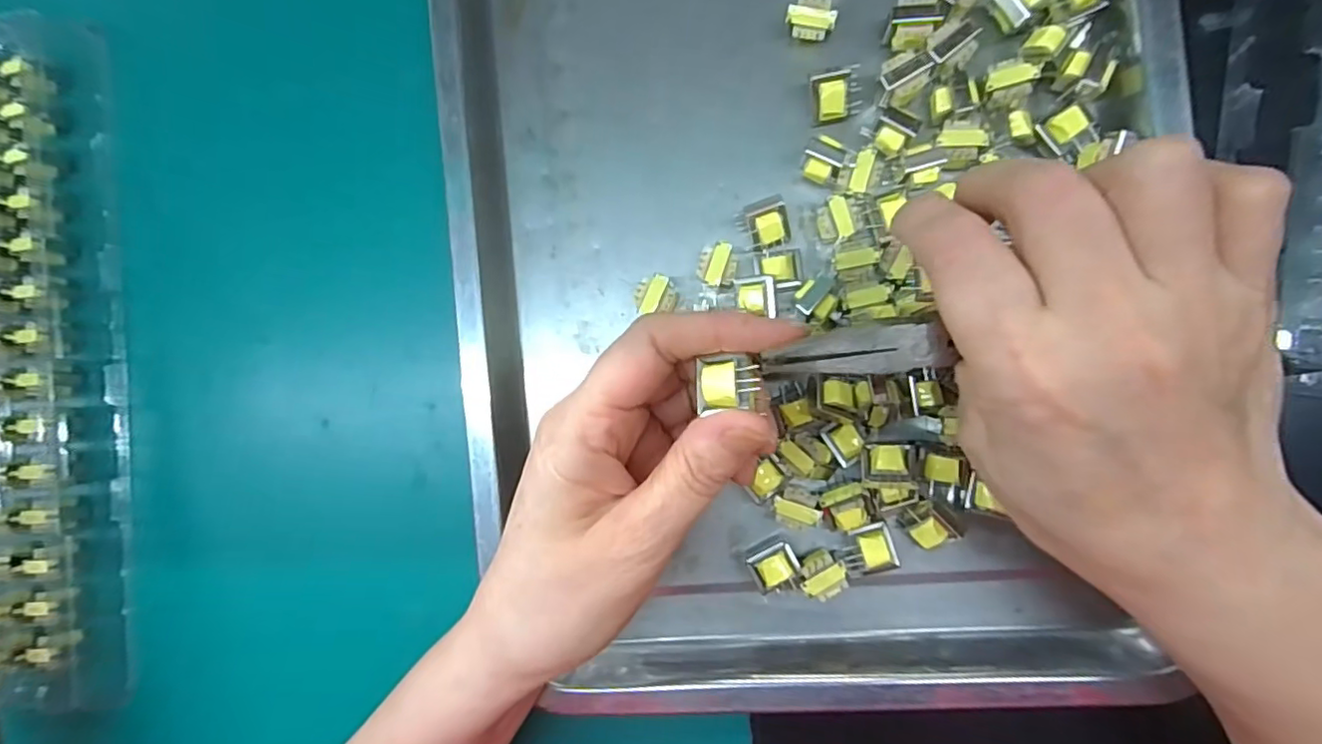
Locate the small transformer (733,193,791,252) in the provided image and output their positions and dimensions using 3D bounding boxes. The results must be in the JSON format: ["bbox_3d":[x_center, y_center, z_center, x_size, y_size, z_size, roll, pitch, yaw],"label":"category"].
[{"bbox_3d":[0.043,-0.061,0.257,0.020,0.018,0.019,-17,87,8],"label":"small transformer"}]

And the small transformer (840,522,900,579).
[{"bbox_3d":[0.085,0.073,0.252,0.020,0.019,0.019,-17,87,8],"label":"small transformer"}]

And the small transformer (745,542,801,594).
[{"bbox_3d":[0.048,0.081,0.255,0.019,0.015,0.017,-26,86,7],"label":"small transformer"}]

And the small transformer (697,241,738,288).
[{"bbox_3d":[0.025,-0.045,0.261,0.015,0.015,0.018,12,91,9],"label":"small transformer"}]

